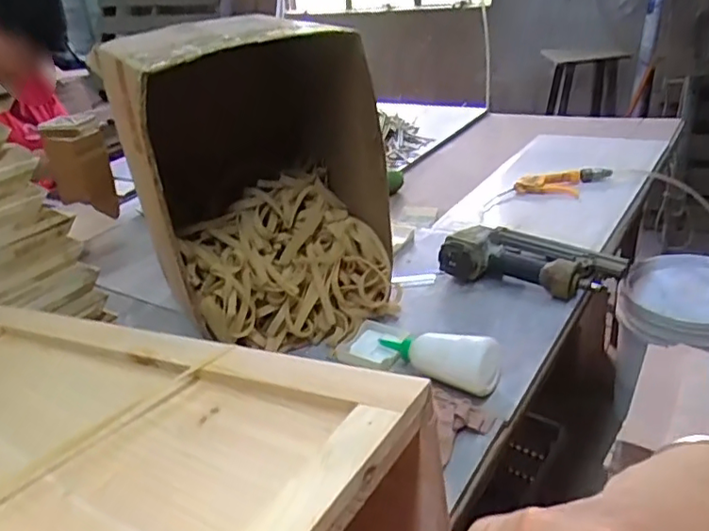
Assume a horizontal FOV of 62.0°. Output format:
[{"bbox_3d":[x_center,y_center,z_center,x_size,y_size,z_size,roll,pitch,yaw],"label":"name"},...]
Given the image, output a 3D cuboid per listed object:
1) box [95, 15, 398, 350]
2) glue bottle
[{"bbox_3d":[-0.134,-0.115,0.797,0.276,0.380,0.273,-20,31,-23],"label":"box"},{"bbox_3d":[0.092,0.104,0.700,0.150,0.053,0.051,8,32,25],"label":"glue bottle"}]

